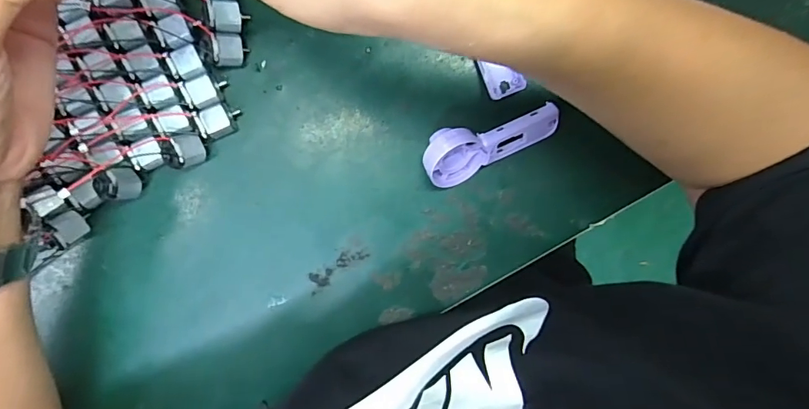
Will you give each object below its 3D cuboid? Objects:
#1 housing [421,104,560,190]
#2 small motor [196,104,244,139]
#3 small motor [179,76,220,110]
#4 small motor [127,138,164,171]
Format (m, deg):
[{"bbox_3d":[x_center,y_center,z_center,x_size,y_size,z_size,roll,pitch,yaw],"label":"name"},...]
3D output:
[{"bbox_3d":[0.057,-0.040,0.310,0.090,0.031,0.035,-20,95,-2],"label":"housing"},{"bbox_3d":[-0.119,-0.054,0.307,0.023,0.019,0.018,-19,95,-2],"label":"small motor"},{"bbox_3d":[-0.129,-0.071,0.303,0.023,0.015,0.018,-22,95,-2],"label":"small motor"},{"bbox_3d":[-0.163,-0.032,0.304,0.018,0.017,0.017,-19,95,-2],"label":"small motor"}]

